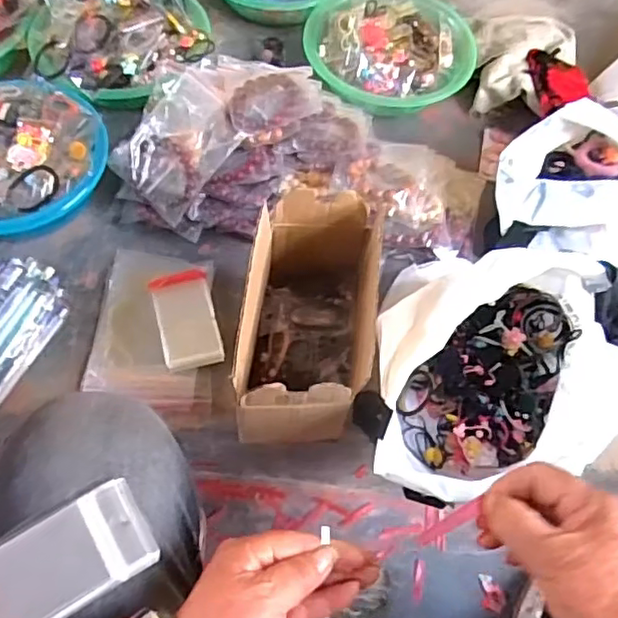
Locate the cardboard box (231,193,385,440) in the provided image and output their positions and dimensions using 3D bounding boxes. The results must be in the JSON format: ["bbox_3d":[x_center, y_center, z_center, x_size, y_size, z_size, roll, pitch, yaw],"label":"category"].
[{"bbox_3d":[-0.003,0.011,0.629,0.118,0.150,0.211,2,61,-1],"label":"cardboard box"}]

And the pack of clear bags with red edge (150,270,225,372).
[{"bbox_3d":[-0.140,0.012,0.720,0.065,0.015,0.115,-12,63,-9],"label":"pack of clear bags with red edge"}]

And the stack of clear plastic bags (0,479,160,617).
[{"bbox_3d":[-0.150,0.148,0.351,0.120,0.015,0.053,-27,66,-16],"label":"stack of clear plastic bags"}]

